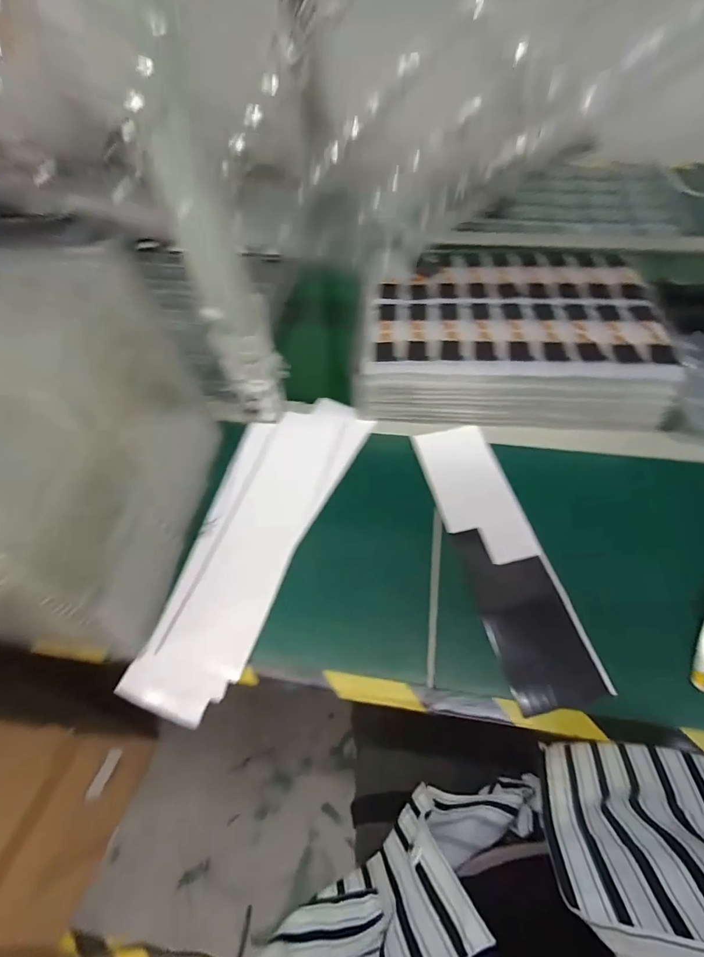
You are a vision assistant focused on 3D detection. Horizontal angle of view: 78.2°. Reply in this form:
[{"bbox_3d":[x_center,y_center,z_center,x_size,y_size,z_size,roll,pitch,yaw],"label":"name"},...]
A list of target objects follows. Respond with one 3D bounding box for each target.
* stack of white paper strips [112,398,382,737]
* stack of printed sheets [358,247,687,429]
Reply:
[{"bbox_3d":[-0.110,0.050,0.475,0.133,0.015,0.378,20,62,13],"label":"stack of white paper strips"},{"bbox_3d":[0.203,-0.186,0.566,0.359,0.087,0.278,6,55,4],"label":"stack of printed sheets"}]

